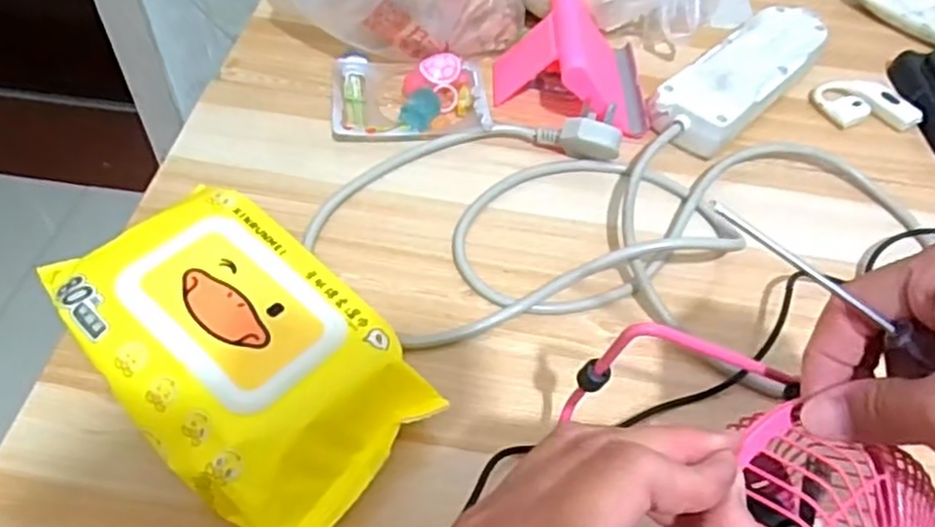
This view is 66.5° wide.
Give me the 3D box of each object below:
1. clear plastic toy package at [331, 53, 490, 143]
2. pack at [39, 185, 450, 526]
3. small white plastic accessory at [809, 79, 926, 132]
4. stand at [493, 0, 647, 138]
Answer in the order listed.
[{"bbox_3d":[-0.038,-0.116,0.472,0.099,0.016,0.084,-2,50,-4],"label":"clear plastic toy package"},{"bbox_3d":[-0.102,0.042,0.330,0.169,0.065,0.107,34,57,23],"label":"pack"},{"bbox_3d":[0.282,-0.113,0.508,0.065,0.010,0.041,-3,50,-5],"label":"small white plastic accessory"},{"bbox_3d":[0.070,-0.139,0.485,0.100,0.050,0.104,3,50,0],"label":"stand"}]

